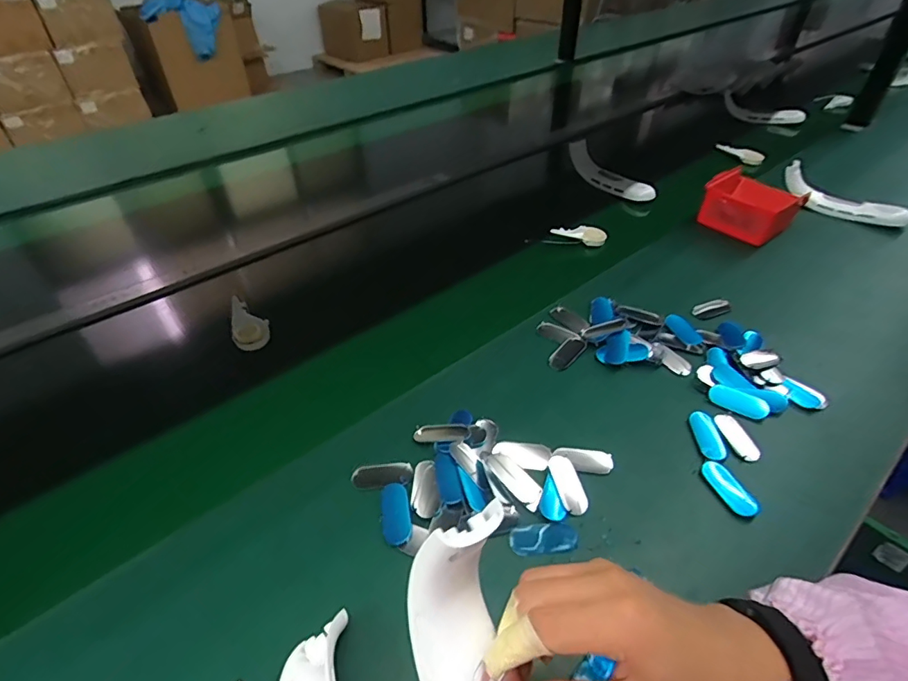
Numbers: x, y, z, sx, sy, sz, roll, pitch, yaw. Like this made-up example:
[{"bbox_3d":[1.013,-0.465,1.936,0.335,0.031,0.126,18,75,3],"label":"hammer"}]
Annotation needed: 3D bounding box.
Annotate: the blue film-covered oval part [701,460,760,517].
[{"bbox_3d":[0.257,0.137,0.454,0.026,0.014,0.056,-16,44,-15],"label":"blue film-covered oval part"}]

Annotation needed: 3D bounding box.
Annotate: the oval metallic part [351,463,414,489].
[{"bbox_3d":[-0.070,0.131,0.475,0.058,0.004,0.024,-5,43,-3],"label":"oval metallic part"}]

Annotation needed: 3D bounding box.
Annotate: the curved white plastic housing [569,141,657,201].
[{"bbox_3d":[0.305,-0.320,0.954,0.034,0.089,0.194,-31,50,-28],"label":"curved white plastic housing"}]

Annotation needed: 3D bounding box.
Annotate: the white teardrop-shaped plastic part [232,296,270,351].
[{"bbox_3d":[-0.278,-0.023,0.651,0.045,0.020,0.086,-25,63,-28],"label":"white teardrop-shaped plastic part"}]

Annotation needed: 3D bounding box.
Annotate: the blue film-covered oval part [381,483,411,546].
[{"bbox_3d":[-0.053,0.157,0.446,0.024,0.005,0.058,-8,43,-7],"label":"blue film-covered oval part"}]

